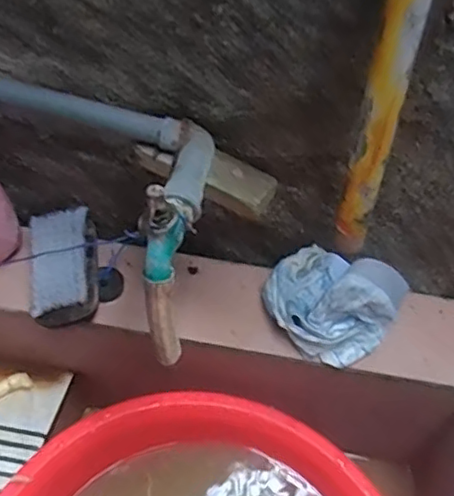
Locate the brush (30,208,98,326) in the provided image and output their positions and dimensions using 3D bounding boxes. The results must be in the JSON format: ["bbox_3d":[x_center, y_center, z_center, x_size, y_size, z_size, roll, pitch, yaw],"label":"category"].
[{"bbox_3d":[-0.158,0.015,0.599,0.063,0.034,0.121,-7,53,-8],"label":"brush"}]

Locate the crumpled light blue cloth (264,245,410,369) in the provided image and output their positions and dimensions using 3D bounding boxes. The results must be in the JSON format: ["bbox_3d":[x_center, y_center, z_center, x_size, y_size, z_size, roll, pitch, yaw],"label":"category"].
[{"bbox_3d":[0.098,0.043,0.582,0.119,0.078,0.098,27,56,17],"label":"crumpled light blue cloth"}]

